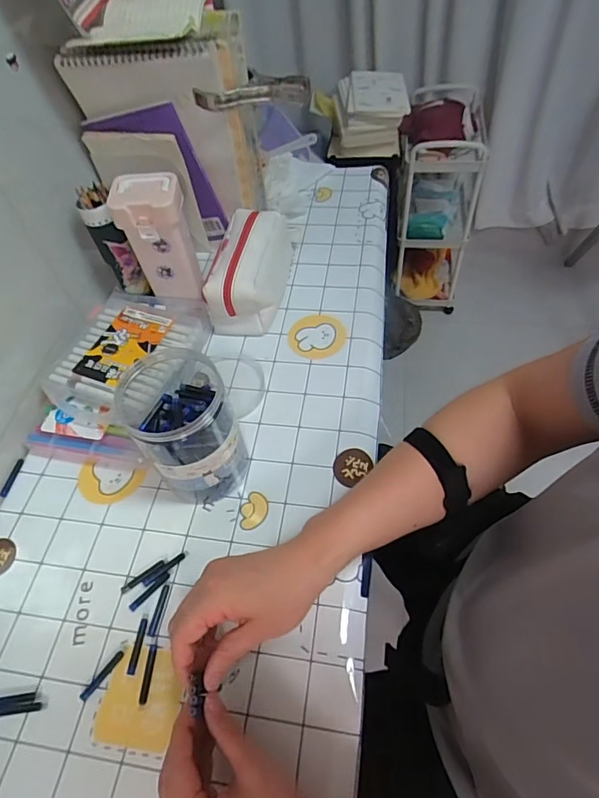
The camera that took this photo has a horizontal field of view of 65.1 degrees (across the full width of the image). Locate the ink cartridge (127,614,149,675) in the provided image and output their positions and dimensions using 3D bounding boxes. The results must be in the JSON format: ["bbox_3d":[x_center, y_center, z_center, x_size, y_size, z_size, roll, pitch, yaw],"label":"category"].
[{"bbox_3d":[-0.150,0.226,0.434,0.009,0.004,0.050,1,55,6],"label":"ink cartridge"}]

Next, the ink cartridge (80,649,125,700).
[{"bbox_3d":[-0.178,0.249,0.423,0.008,0.004,0.046,30,62,23],"label":"ink cartridge"}]

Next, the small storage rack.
[{"bbox_3d":[0.441,-0.616,1.504,0.241,0.574,0.392,11,56,12],"label":"small storage rack"}]

